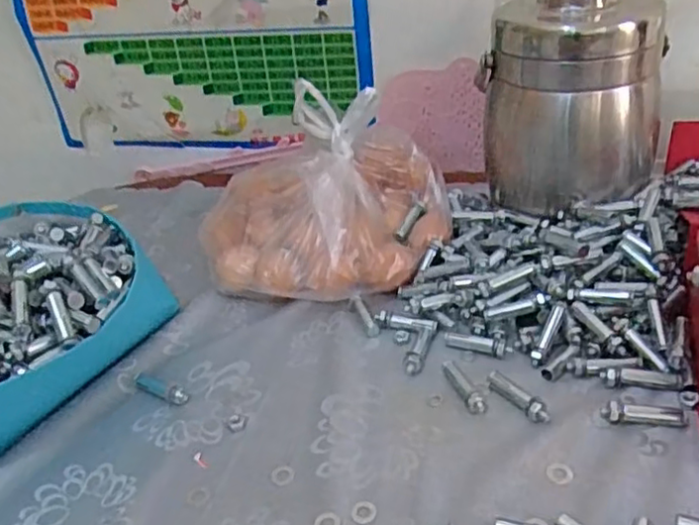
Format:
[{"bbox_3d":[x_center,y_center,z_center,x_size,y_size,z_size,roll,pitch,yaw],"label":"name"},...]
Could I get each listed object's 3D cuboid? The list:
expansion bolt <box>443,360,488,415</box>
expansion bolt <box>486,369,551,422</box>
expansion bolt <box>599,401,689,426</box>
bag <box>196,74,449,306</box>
[{"bbox_3d":[0.086,0.091,0.496,0.015,0.011,0.060,-13,33,-9],"label":"expansion bolt"},{"bbox_3d":[0.121,0.095,0.478,0.015,0.010,0.059,-22,35,-22],"label":"expansion bolt"},{"bbox_3d":[0.202,0.103,0.450,0.054,0.010,0.013,0,33,12],"label":"expansion bolt"},{"bbox_3d":[-0.024,-0.058,0.616,0.240,0.156,0.150,-8,32,-1],"label":"bag"}]

